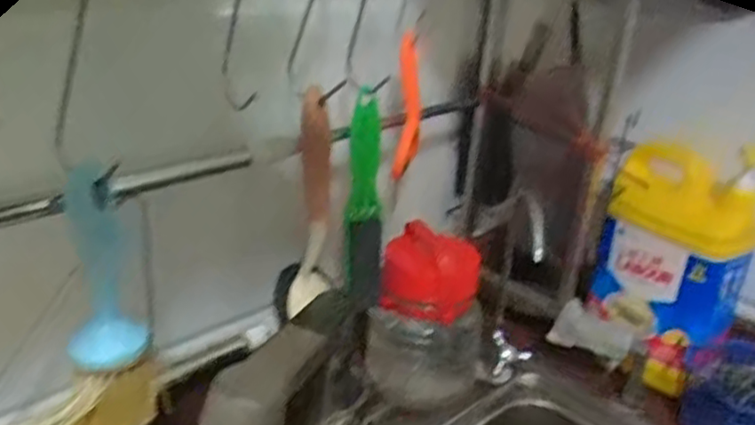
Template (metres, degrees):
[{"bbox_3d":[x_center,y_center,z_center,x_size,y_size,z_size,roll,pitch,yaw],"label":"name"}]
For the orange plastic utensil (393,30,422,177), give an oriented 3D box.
[{"bbox_3d":[0.030,-0.102,0.668,0.023,0.140,0.027,3,23,0],"label":"orange plastic utensil"}]

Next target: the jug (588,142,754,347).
[{"bbox_3d":[0.331,0.032,0.761,0.151,0.199,0.127,12,25,19],"label":"jug"}]

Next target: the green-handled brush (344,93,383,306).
[{"bbox_3d":[-0.012,-0.006,0.648,0.034,0.210,0.014,4,23,2],"label":"green-handled brush"}]

